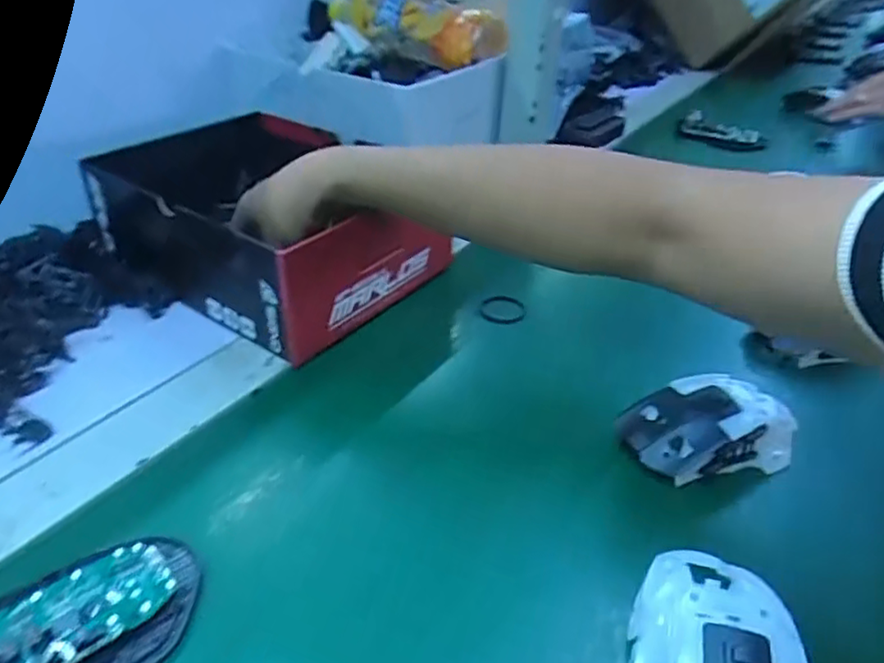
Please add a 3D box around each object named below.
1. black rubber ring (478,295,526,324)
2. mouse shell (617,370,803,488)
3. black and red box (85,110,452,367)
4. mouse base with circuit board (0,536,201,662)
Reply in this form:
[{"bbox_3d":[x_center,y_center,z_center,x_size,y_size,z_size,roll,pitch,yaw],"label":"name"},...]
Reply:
[{"bbox_3d":[0.048,-0.018,0.518,0.037,0.004,0.028,-8,52,-14],"label":"black rubber ring"},{"bbox_3d":[0.158,0.055,0.384,0.093,0.033,0.054,-5,37,-13],"label":"mouse shell"},{"bbox_3d":[-0.141,-0.095,0.539,0.245,0.089,0.193,27,41,28],"label":"black and red box"},{"bbox_3d":[-0.169,0.131,0.287,0.113,0.018,0.067,-18,41,-28],"label":"mouse base with circuit board"}]

